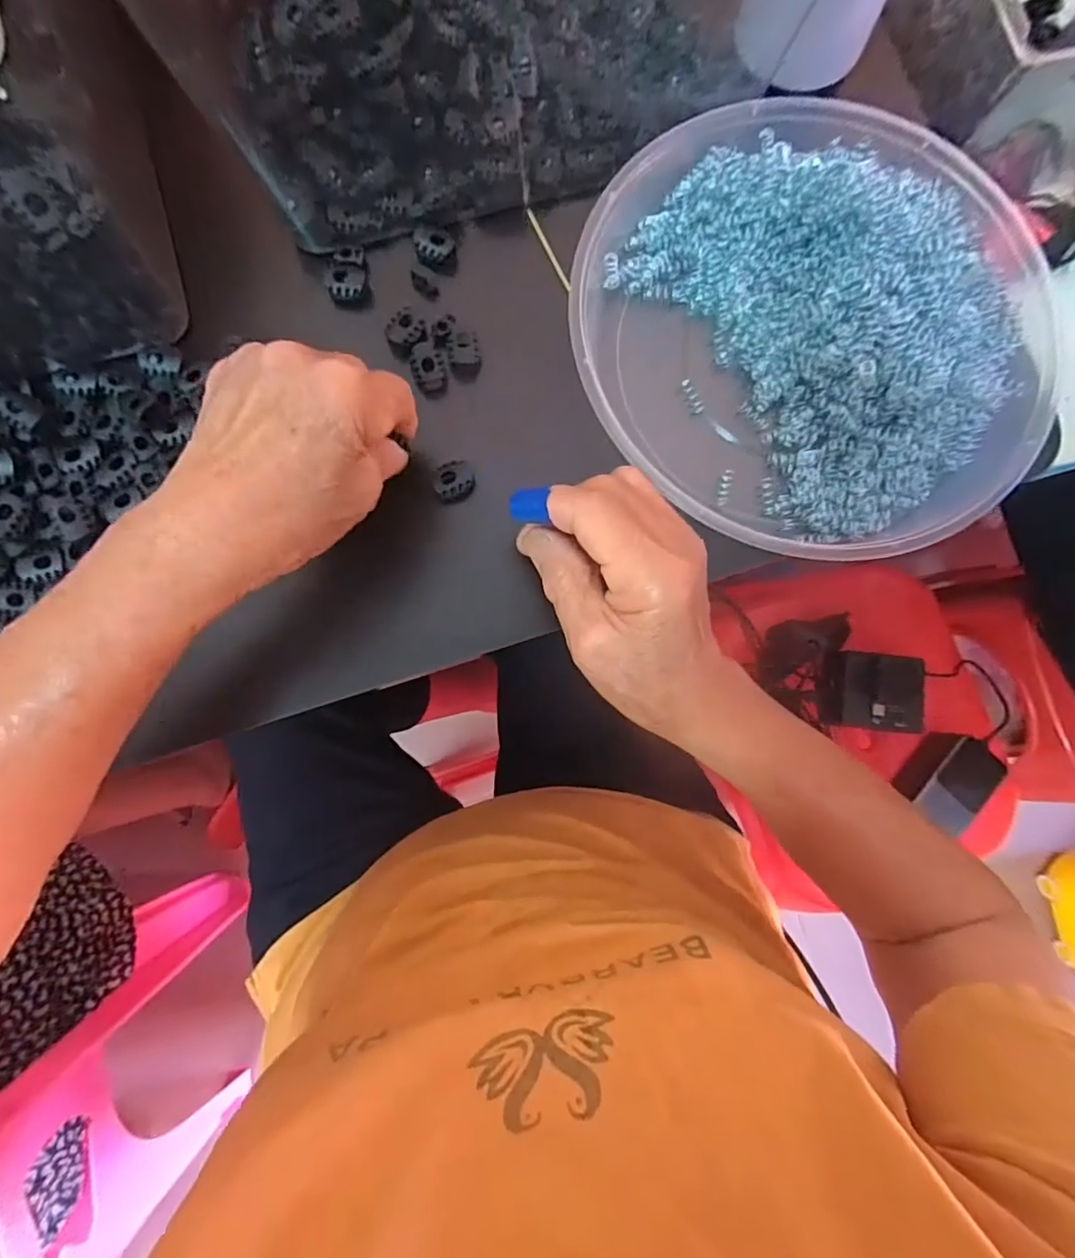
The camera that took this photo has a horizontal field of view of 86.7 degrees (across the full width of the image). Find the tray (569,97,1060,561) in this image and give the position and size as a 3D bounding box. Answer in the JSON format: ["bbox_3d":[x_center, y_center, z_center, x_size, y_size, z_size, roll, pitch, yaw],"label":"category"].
[{"bbox_3d":[0.136,-0.150,0.286,0.218,0.037,0.230,0,84,-2],"label":"tray"}]

